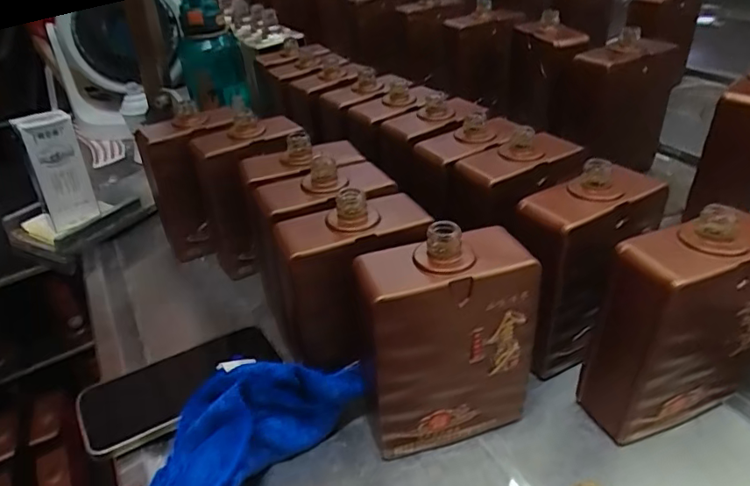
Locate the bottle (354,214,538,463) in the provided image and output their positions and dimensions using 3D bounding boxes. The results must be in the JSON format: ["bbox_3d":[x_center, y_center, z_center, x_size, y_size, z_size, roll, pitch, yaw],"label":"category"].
[{"bbox_3d":[0.046,0.070,0.363,0.121,0.160,0.053,-10,33,-9],"label":"bottle"}]

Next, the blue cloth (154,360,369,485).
[{"bbox_3d":[-0.089,0.144,0.350,0.102,0.066,0.185,9,35,19],"label":"blue cloth"}]

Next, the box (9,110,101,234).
[{"bbox_3d":[-0.352,-0.080,0.584,0.058,0.133,0.030,-31,44,-23],"label":"box"}]

